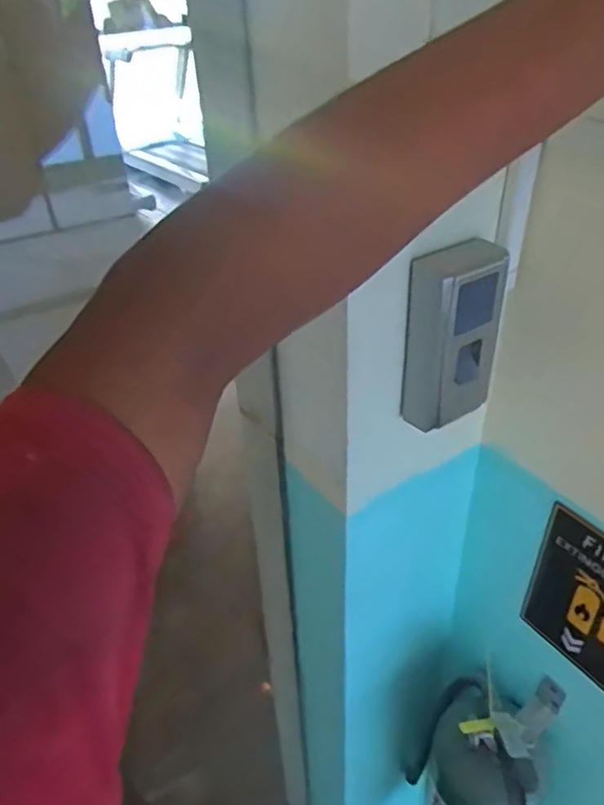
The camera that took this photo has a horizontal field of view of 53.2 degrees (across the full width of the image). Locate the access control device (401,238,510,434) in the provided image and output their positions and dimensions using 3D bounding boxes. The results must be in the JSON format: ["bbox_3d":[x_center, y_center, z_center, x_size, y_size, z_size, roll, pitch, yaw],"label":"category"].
[{"bbox_3d":[0.125,-0.053,0.498,0.079,0.143,0.048,-29,44,-31],"label":"access control device"}]

